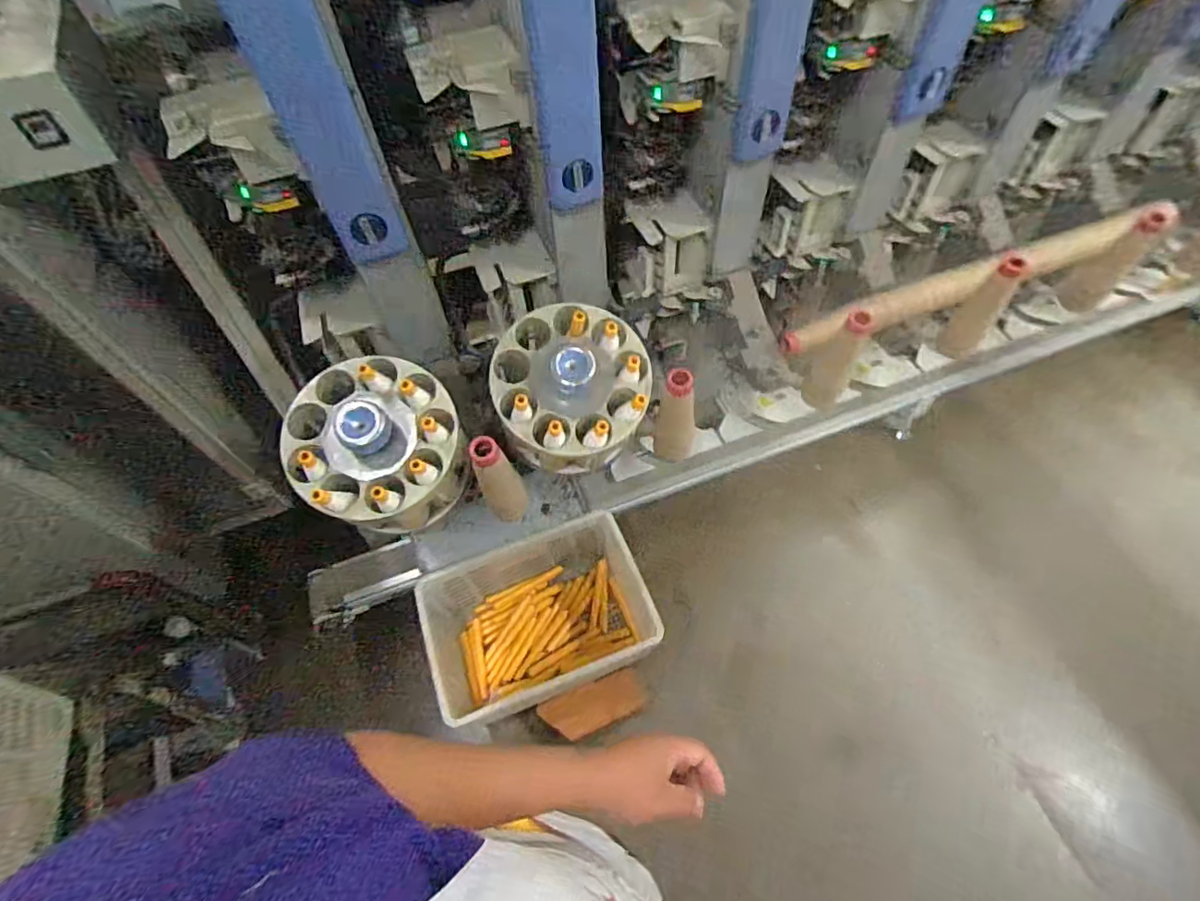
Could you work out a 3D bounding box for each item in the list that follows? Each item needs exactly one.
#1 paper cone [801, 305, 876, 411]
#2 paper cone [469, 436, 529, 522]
[{"bbox_3d":[0.419,-0.158,1.005,0.080,0.223,0.057,21,61,16],"label":"paper cone"},{"bbox_3d":[-0.151,0.048,0.866,0.059,0.179,0.049,-18,58,-8],"label":"paper cone"}]

